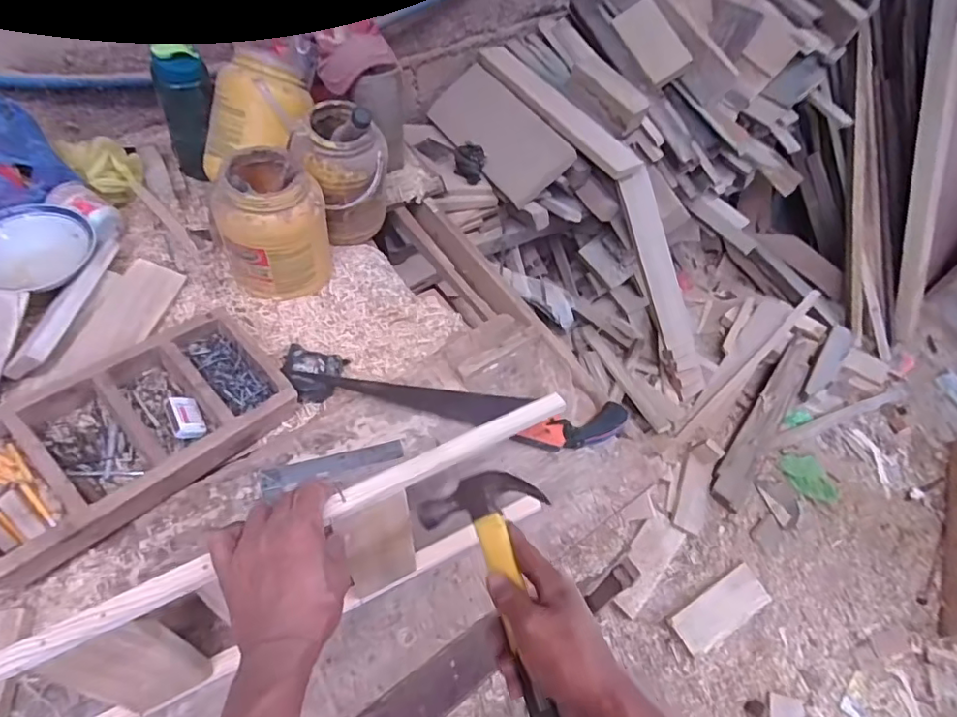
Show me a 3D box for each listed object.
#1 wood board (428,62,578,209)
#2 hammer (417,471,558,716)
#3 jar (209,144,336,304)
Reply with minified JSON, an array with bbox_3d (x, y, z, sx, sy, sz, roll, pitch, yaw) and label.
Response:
[{"bbox_3d":[0.052,-0.584,1.429,0.417,0.190,0.029,50,20,20],"label":"wood board"},{"bbox_3d":[0.041,0.244,0.463,0.109,0.053,0.329,-11,49,-13],"label":"hammer"},{"bbox_3d":[-0.323,-0.212,0.872,0.156,0.201,0.162,-12,54,-14],"label":"jar"}]

